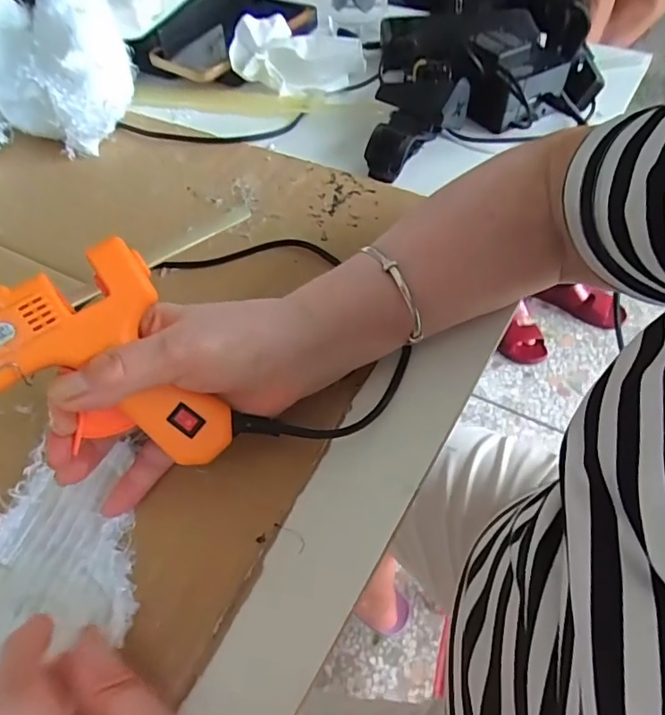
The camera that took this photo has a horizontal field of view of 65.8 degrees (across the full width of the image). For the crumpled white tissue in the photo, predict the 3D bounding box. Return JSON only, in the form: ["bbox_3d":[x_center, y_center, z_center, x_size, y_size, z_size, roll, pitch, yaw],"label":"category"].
[{"bbox_3d":[-0.034,-0.290,0.488,0.125,0.046,0.067,3,55,6],"label":"crumpled white tissue"}]

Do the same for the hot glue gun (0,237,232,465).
[{"bbox_3d":[-0.121,0.016,0.239,0.113,0.032,0.106,-25,98,-18],"label":"hot glue gun"}]

